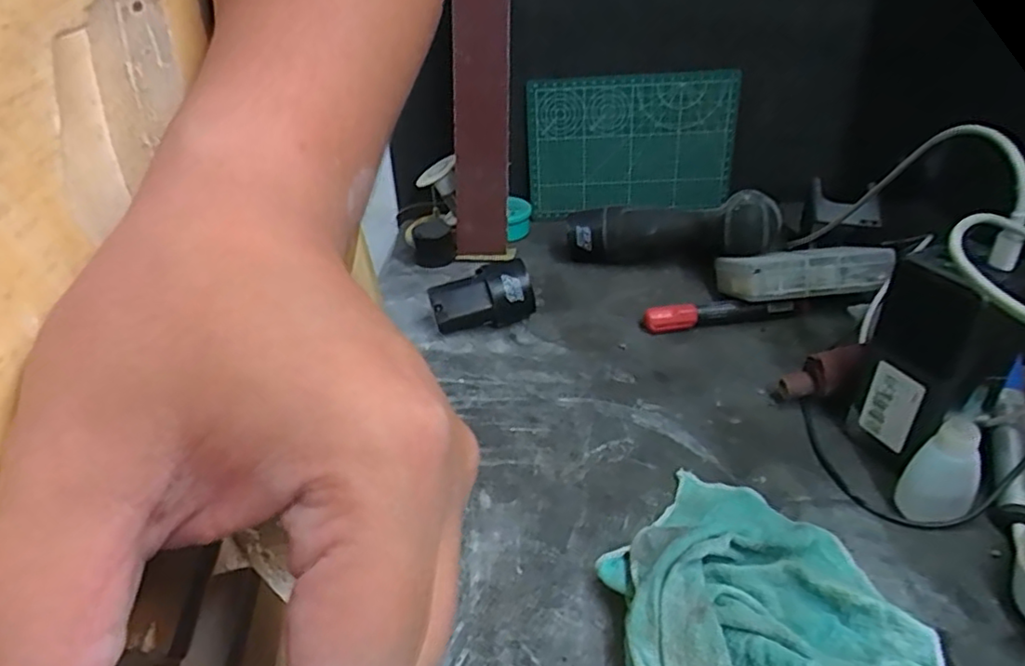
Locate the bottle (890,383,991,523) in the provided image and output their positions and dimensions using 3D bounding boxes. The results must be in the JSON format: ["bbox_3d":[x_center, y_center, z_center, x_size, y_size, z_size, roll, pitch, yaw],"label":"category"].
[{"bbox_3d":[0.227,0.066,0.333,0.027,0.084,0.024,-3,35,2],"label":"bottle"}]

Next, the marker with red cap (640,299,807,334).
[{"bbox_3d":[0.171,-0.016,0.517,0.127,0.024,0.014,-5,35,-2],"label":"marker with red cap"}]

